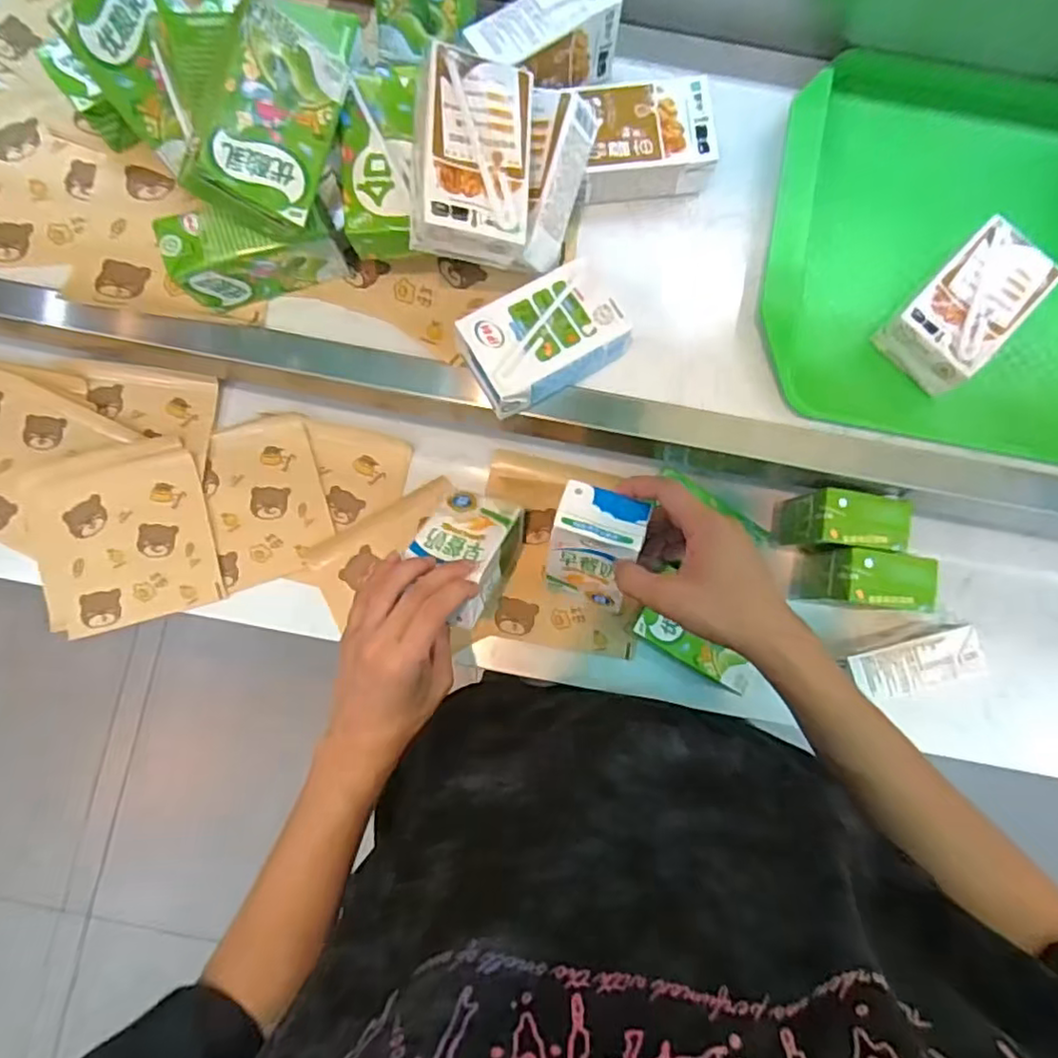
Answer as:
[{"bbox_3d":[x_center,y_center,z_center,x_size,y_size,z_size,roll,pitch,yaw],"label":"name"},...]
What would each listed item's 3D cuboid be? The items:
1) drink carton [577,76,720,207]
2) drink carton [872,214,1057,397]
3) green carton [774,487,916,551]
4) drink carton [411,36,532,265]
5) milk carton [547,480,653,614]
[{"bbox_3d":[0.084,-0.286,0.475,0.094,0.037,0.068,-8,84,-2],"label":"drink carton"},{"bbox_3d":[0.311,-0.157,0.459,0.065,0.035,0.115,45,85,4],"label":"drink carton"},{"bbox_3d":[0.247,-0.004,0.518,0.069,0.082,0.043,5,83,0],"label":"green carton"},{"bbox_3d":[-0.037,-0.225,0.399,0.073,0.042,0.109,0,90,-20],"label":"drink carton"},{"bbox_3d":[0.047,0.017,0.484,0.061,0.101,0.045,7,56,0],"label":"milk carton"}]

